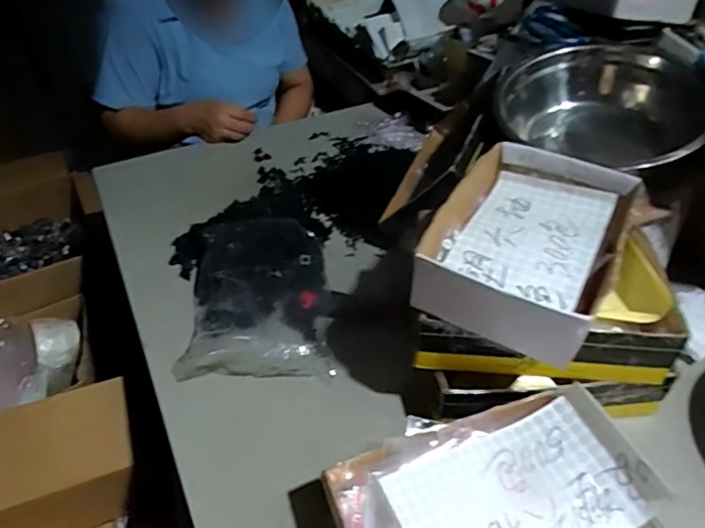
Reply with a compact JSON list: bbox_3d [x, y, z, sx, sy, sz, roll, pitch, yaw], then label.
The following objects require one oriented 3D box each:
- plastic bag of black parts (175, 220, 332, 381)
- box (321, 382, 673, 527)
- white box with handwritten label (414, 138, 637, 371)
[{"bbox_3d":[-0.127,0.035,0.719,0.184,0.049,0.244,-4,43,-4],"label":"plastic bag of black parts"},{"bbox_3d":[0.125,0.228,0.487,0.266,0.079,0.178,-15,44,-15],"label":"box"},{"bbox_3d":[0.175,-0.021,0.558,0.156,0.073,0.242,20,46,21],"label":"white box with handwritten label"}]

